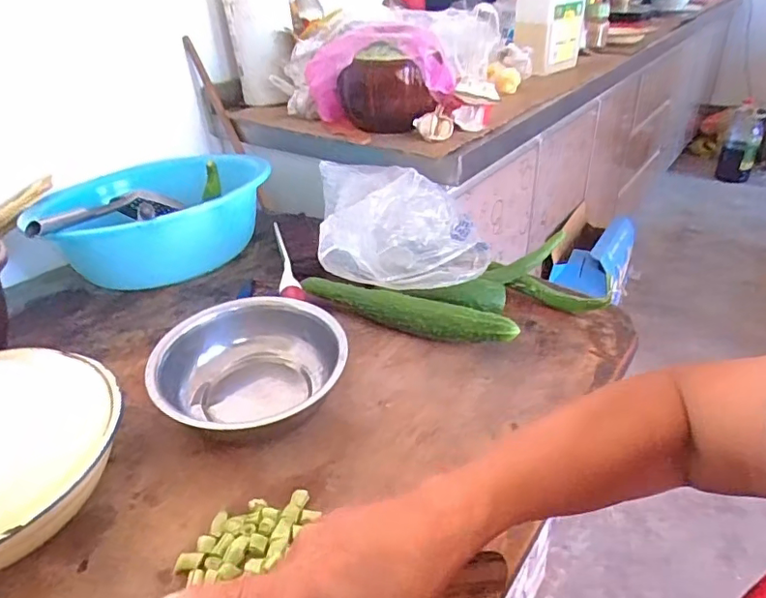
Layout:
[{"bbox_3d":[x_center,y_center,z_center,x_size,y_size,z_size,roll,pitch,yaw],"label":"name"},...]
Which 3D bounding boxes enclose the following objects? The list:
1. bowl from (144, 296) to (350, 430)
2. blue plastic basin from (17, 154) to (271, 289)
[{"bbox_3d":[-0.141,0.085,0.610,0.197,0.075,0.198,-1,34,1],"label":"bowl"},{"bbox_3d":[-0.376,-0.146,0.954,0.371,0.135,0.371,-1,34,1],"label":"blue plastic basin"}]

